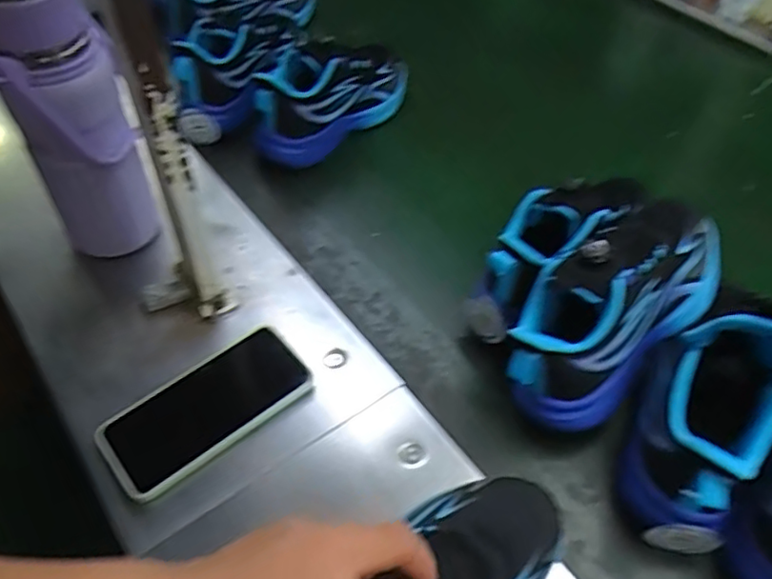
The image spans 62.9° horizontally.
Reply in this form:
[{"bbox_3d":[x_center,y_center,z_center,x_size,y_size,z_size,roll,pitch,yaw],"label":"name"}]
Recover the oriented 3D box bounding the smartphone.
[{"bbox_3d":[-0.142,0.091,0.504,0.163,0.008,0.080,-35,56,-29],"label":"smartphone"}]

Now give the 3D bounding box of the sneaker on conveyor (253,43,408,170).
[{"bbox_3d":[-0.067,-0.238,0.762,0.084,0.117,0.229,29,52,25],"label":"sneaker on conveyor"}]

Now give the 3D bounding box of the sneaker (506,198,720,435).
[{"bbox_3d":[0.184,0.008,0.517,0.236,0.112,0.100,-34,55,-29],"label":"sneaker"}]

